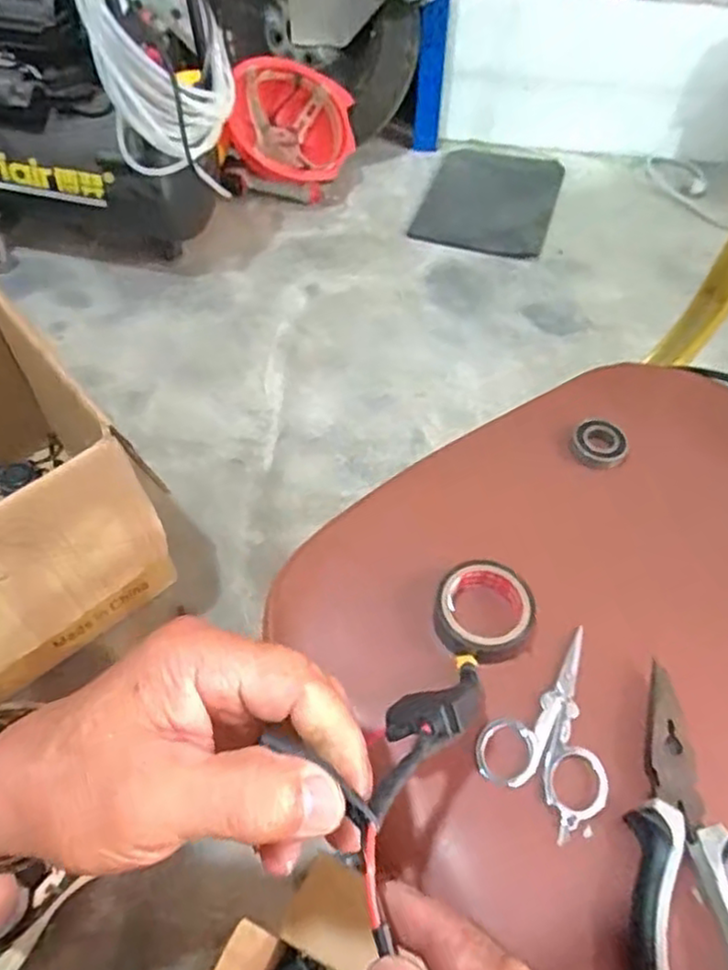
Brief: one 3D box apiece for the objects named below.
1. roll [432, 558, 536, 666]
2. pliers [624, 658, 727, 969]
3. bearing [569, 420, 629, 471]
[{"bbox_3d":[0.061,0.065,0.353,0.049,0.018,0.050,0,55,0],"label":"roll"},{"bbox_3d":[0.134,0.155,0.289,0.042,0.015,0.156,5,55,3],"label":"pliers"},{"bbox_3d":[0.148,-0.025,0.430,0.033,0.010,0.031,0,55,0],"label":"bearing"}]

